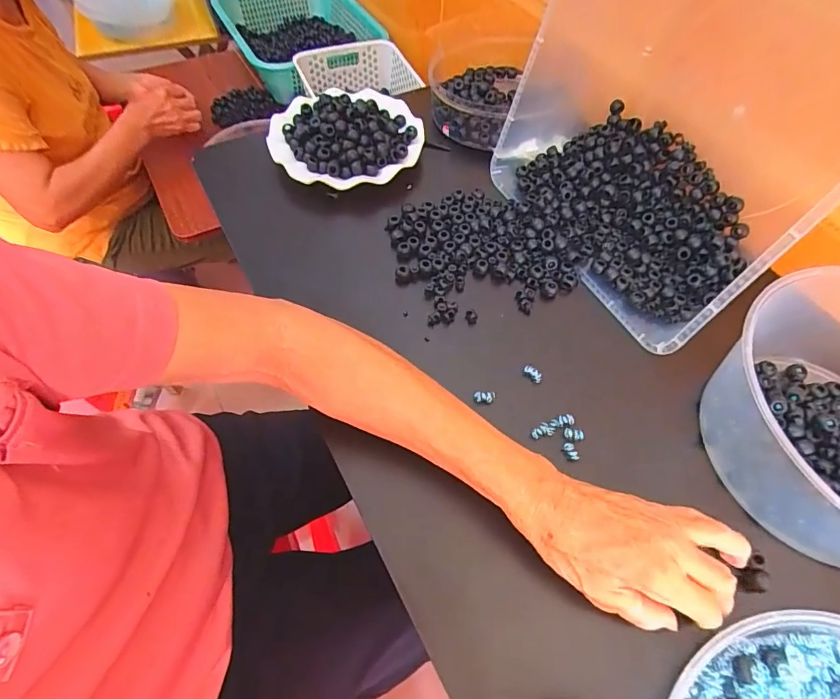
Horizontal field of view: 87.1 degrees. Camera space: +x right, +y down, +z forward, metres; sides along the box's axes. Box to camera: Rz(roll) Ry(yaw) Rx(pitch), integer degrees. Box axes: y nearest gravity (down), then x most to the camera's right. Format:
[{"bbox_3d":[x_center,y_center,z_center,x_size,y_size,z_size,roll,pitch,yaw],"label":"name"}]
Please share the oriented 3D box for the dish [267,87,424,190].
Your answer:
[{"bbox_3d":[-0.090,-0.267,0.533,0.184,0.034,0.180,-8,59,-6],"label":"dish"}]

